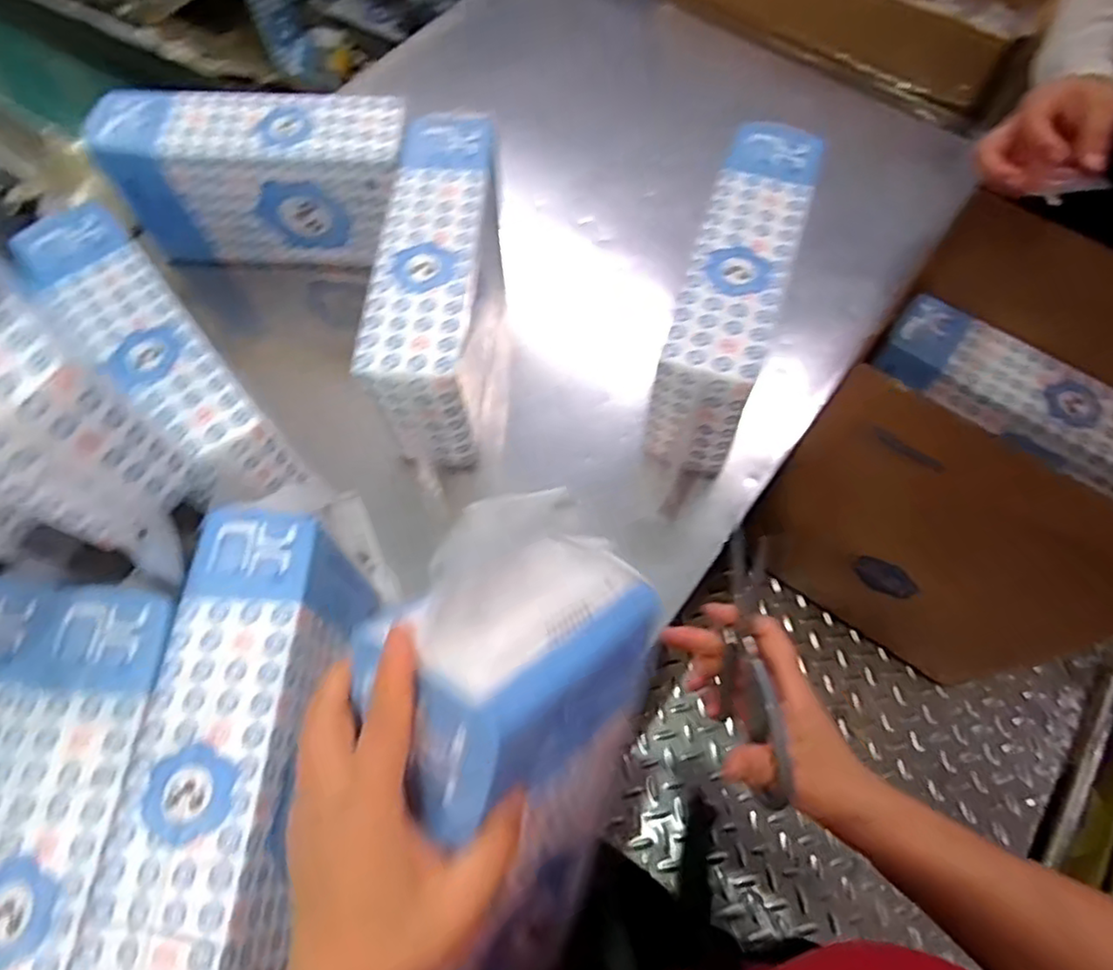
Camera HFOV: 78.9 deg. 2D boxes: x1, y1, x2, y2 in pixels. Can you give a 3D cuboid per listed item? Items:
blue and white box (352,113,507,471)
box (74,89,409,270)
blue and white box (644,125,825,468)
[{"bbox_3d":[-0.118,-0.190,0.694,0.090,0.166,0.319,2,64,1],"label":"blue and white box"},{"bbox_3d":[-0.314,-0.334,0.757,0.308,0.156,0.096,3,64,2],"label":"box"},{"bbox_3d":[0.175,-0.187,0.679,0.082,0.146,0.319,17,66,8],"label":"blue and white box"}]

